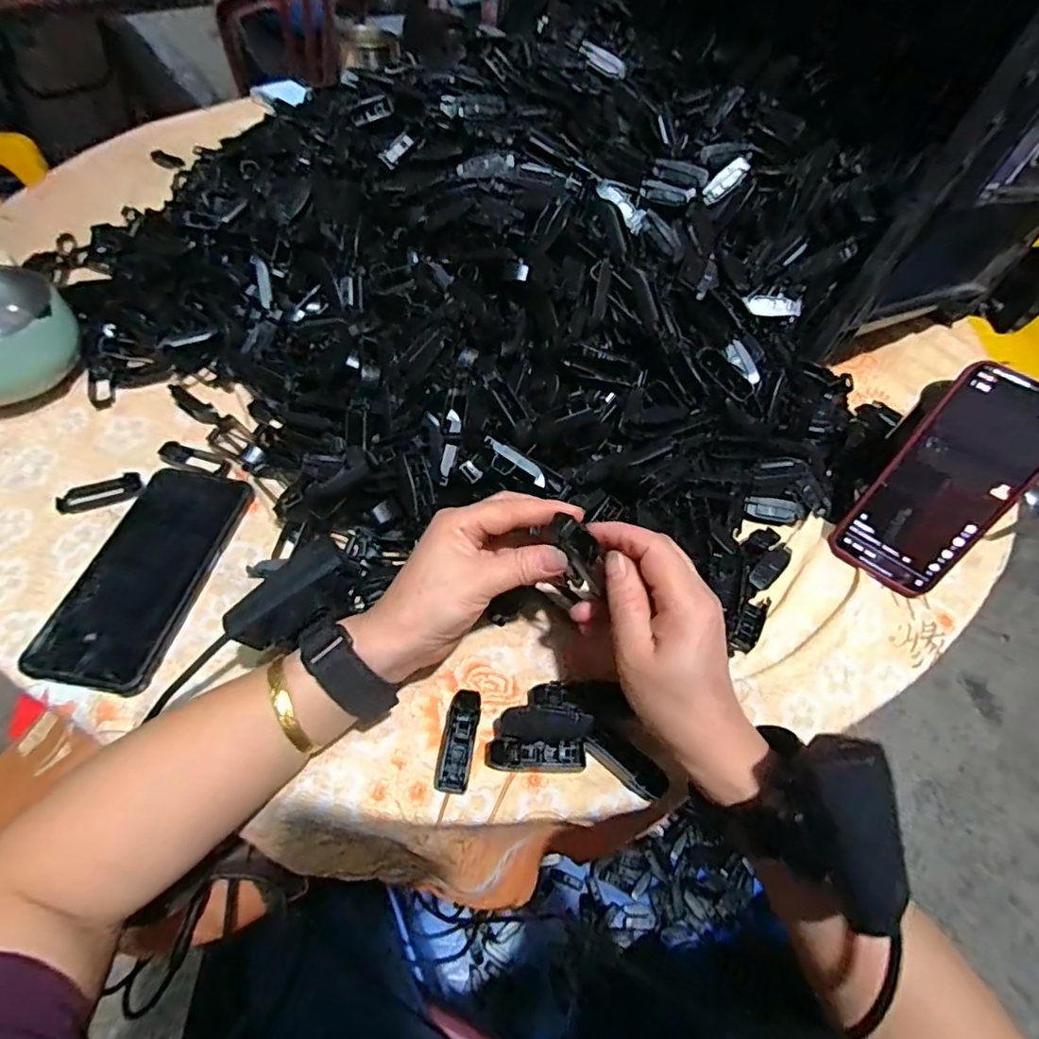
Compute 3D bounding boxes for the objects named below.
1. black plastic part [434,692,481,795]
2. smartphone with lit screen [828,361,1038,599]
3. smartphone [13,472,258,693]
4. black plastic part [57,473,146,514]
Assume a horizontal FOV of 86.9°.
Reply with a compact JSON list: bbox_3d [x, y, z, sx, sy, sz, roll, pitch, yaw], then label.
[{"bbox_3d":[-0.036,0.132,0.329,0.019,0.013,0.057,9,55,3],"label":"black plastic part"},{"bbox_3d":[0.307,-0.024,0.395,0.077,0.162,0.008,36,27,20],"label":"smartphone with lit screen"},{"bbox_3d":[-0.255,0.031,0.378,0.077,0.008,0.166,9,55,3],"label":"smartphone"},{"bbox_3d":[-0.315,-0.021,0.413,0.056,0.005,0.024,-16,58,-14],"label":"black plastic part"}]

